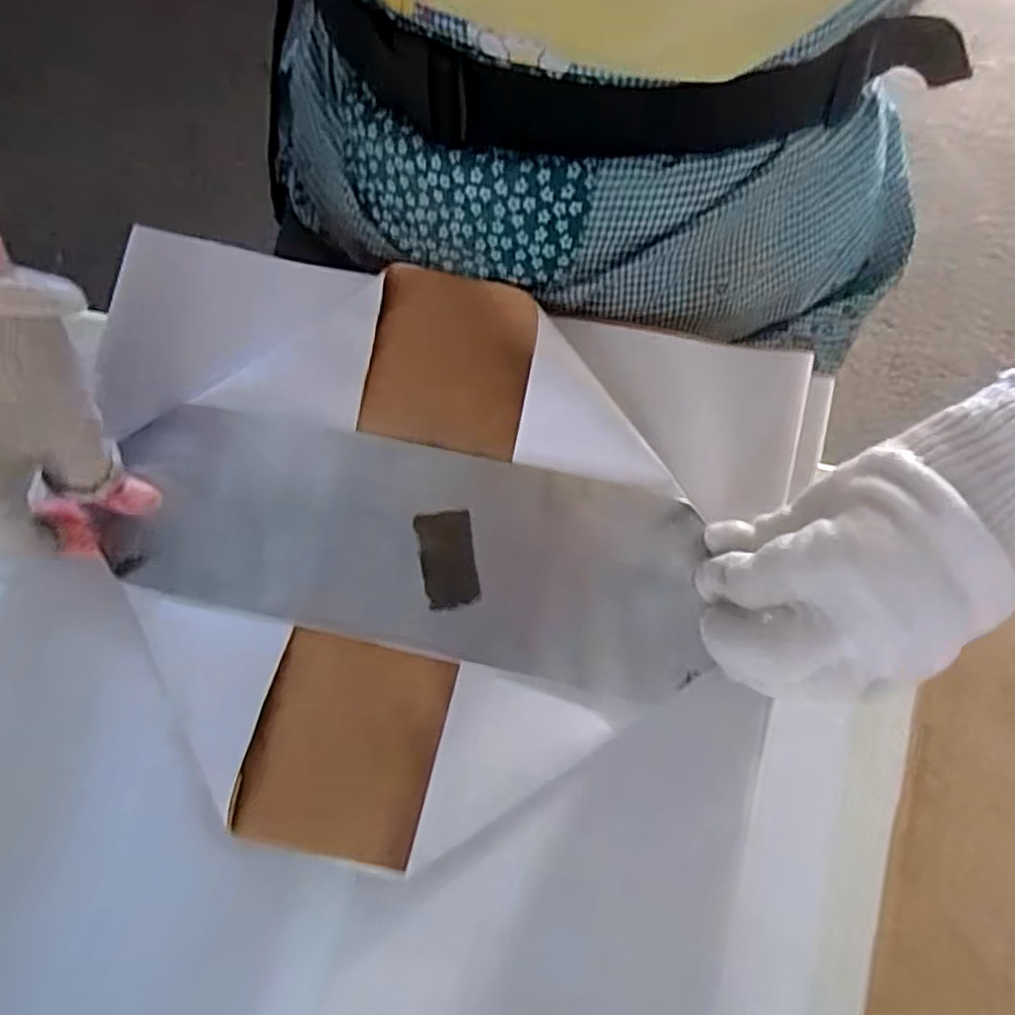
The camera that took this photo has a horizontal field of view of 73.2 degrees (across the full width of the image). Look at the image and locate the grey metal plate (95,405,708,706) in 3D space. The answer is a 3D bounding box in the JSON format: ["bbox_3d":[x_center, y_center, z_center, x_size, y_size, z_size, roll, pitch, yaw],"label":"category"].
[{"bbox_3d":[-0.049,0.017,0.325,0.272,0.009,0.095,12,76,5],"label":"grey metal plate"}]

